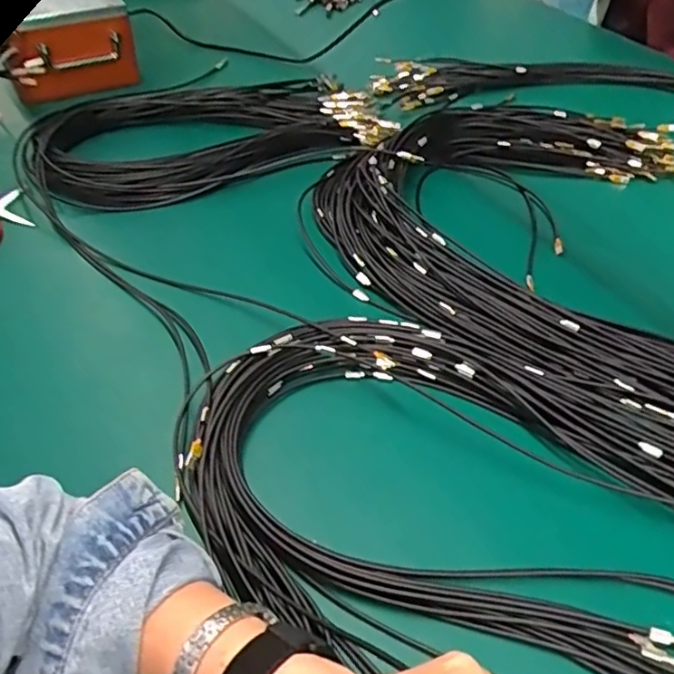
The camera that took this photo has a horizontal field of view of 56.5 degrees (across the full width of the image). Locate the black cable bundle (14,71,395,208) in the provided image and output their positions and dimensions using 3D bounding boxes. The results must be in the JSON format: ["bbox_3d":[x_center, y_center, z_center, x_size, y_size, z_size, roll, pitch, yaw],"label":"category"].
[{"bbox_3d":[-0.168,-0.274,0.826,0.461,0.045,0.260,-19,49,-21],"label":"black cable bundle"}]

